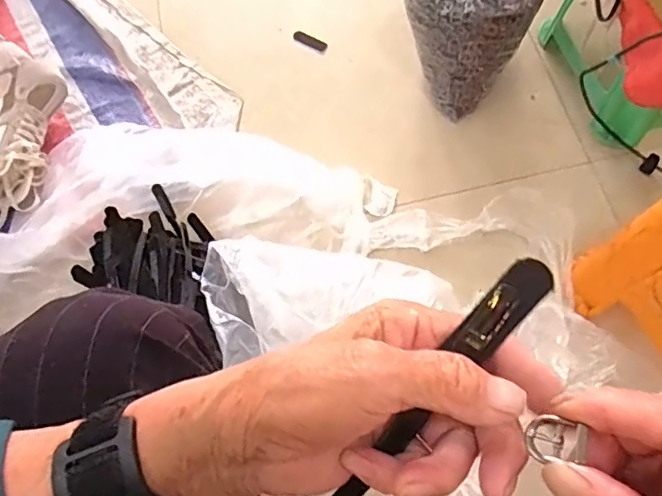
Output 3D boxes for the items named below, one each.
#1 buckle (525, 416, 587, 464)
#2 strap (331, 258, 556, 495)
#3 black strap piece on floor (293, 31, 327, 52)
[{"bbox_3d":[0.078,0.066,0.193,0.018,0.004,0.016,4,82,31],"label":"buckle"},{"bbox_3d":[0.035,0.066,0.225,0.016,0.008,0.150,40,103,18],"label":"strap"},{"bbox_3d":[-0.035,-0.344,0.931,0.062,0.007,0.022,25,68,13],"label":"black strap piece on floor"}]

